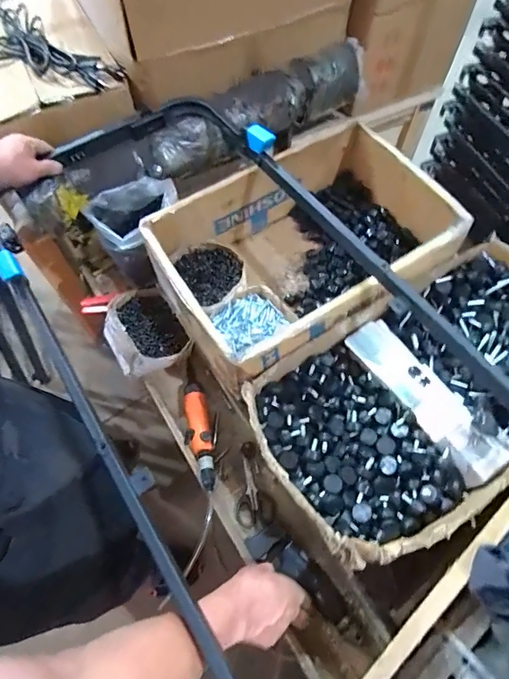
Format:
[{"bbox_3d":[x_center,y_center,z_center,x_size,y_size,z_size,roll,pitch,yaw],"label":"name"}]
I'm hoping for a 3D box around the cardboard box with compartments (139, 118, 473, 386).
[{"bbox_3d":[0.096,-0.183,0.827,0.548,0.182,0.398,-32,67,-14],"label":"cardboard box with compartments"}]

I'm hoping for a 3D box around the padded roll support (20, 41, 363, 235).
[{"bbox_3d":[-0.093,-0.451,0.915,0.859,0.141,0.165,-38,69,-17],"label":"padded roll support"}]

